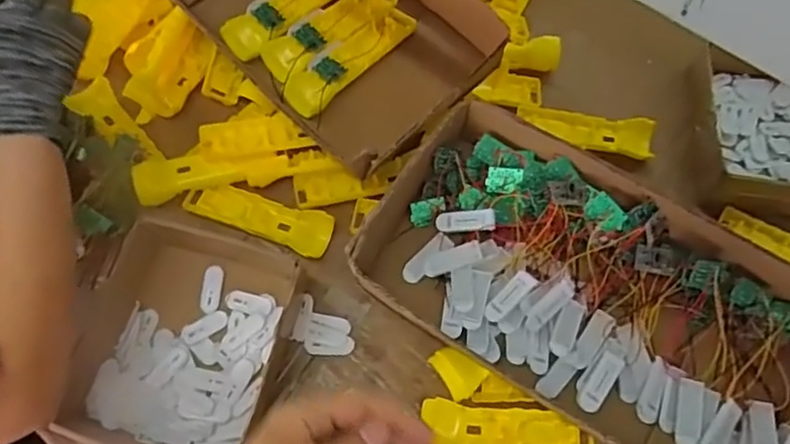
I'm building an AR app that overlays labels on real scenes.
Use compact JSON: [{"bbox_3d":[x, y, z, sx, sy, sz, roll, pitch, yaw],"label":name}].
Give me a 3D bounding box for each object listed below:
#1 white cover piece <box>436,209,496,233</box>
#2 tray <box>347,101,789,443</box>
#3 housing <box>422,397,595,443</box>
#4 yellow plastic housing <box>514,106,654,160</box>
[{"bbox_3d":[0.072,0.000,0.631,0.057,0.010,0.022,-6,69,13],"label":"white cover piece"},{"bbox_3d":[0.195,0.072,0.589,0.435,0.075,0.232,31,69,12],"label":"tray"},{"bbox_3d":[0.109,0.201,0.603,0.163,0.019,0.045,6,66,1],"label":"housing"},{"bbox_3d":[0.229,-0.111,0.748,0.159,0.020,0.047,11,66,4],"label":"yellow plastic housing"}]

